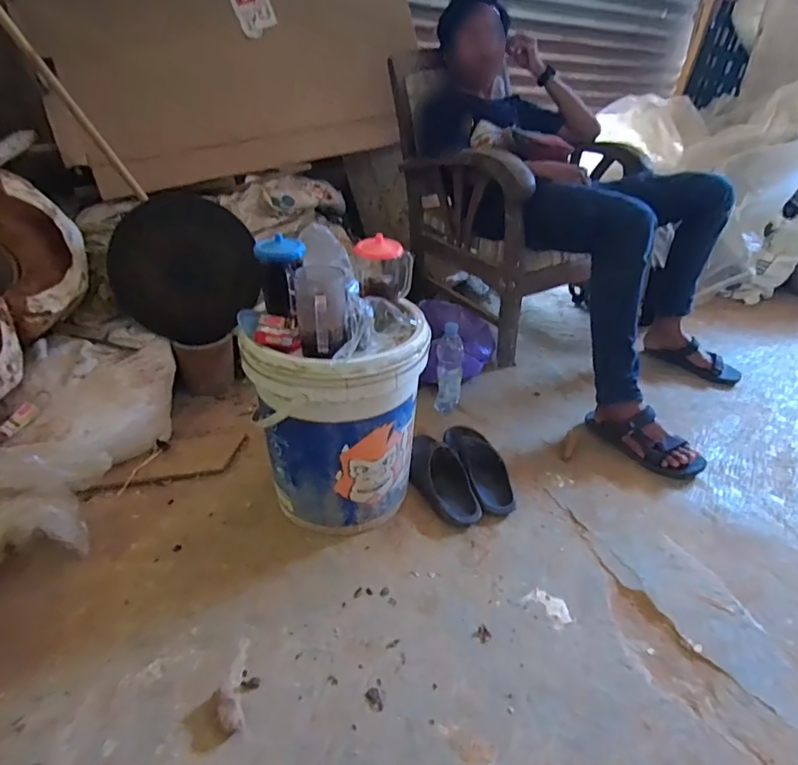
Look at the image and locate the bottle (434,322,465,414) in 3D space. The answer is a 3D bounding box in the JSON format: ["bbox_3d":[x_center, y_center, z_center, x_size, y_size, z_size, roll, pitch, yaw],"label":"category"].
[{"bbox_3d":[0.125,-0.032,1.219,0.061,0.229,0.054,8,33,13],"label":"bottle"}]

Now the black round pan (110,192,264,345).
[{"bbox_3d":[-0.504,-0.271,1.196,0.321,0.325,0.042,-52,35,0],"label":"black round pan"}]

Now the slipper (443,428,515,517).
[{"bbox_3d":[0.171,0.174,1.060,0.092,0.057,0.254,-8,33,-12],"label":"slipper"}]

